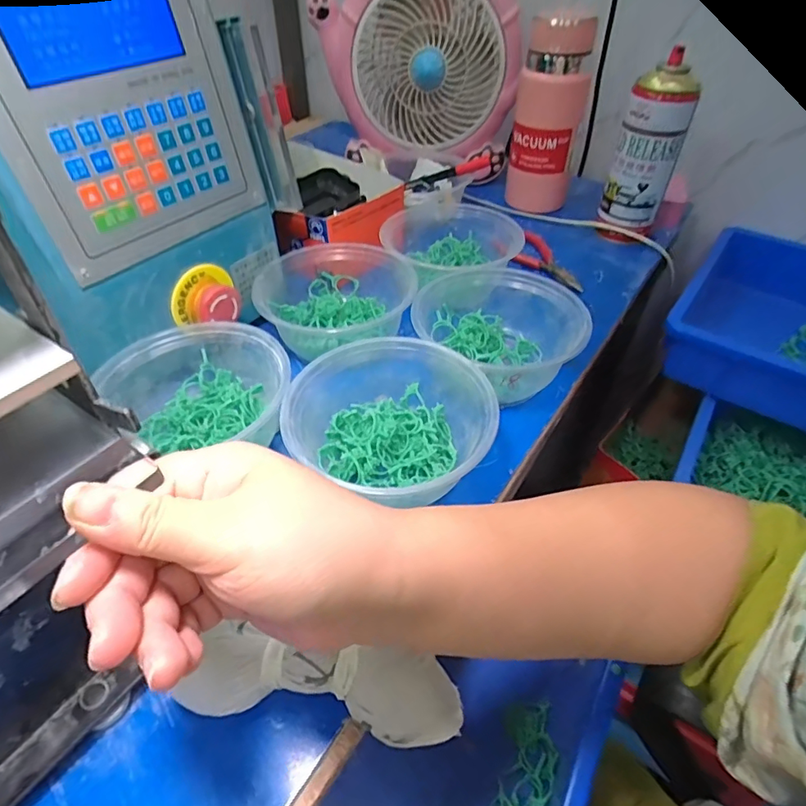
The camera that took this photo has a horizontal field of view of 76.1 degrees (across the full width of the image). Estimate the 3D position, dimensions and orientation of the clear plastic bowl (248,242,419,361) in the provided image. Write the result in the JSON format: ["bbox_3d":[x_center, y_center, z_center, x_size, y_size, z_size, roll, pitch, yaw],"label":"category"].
[{"bbox_3d":[-0.058,-0.095,0.460,0.138,0.047,0.130,1,44,-1],"label":"clear plastic bowl"}]

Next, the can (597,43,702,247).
[{"bbox_3d":[0.257,-0.250,0.549,0.054,0.181,0.055,1,44,-1],"label":"can"}]

